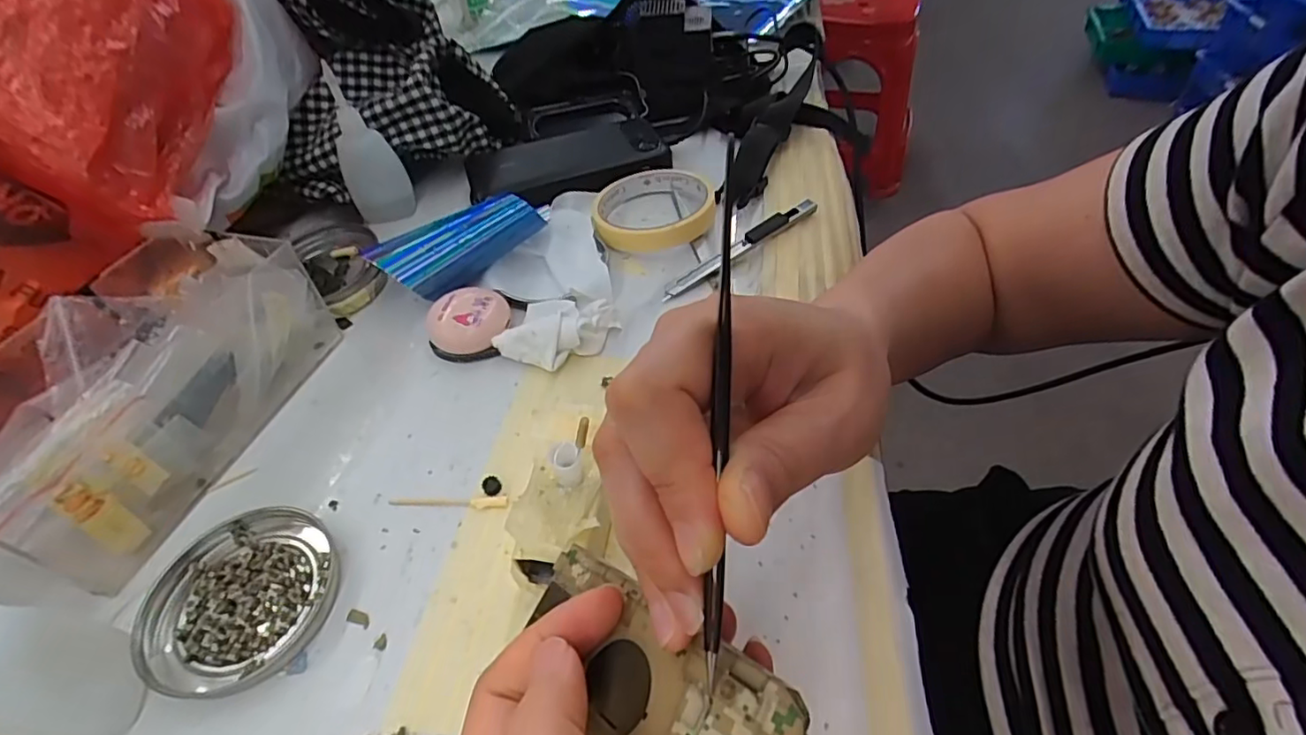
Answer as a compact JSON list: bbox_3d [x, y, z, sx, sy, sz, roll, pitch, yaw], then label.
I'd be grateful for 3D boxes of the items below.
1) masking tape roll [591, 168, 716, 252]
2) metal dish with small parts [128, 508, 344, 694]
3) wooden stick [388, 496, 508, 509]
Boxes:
[{"bbox_3d":[0.001,-0.118,0.427,0.086,0.021,0.087,-2,48,2],"label":"masking tape roll"},{"bbox_3d":[-0.181,0.099,0.258,0.078,0.007,0.078,-2,48,2],"label":"metal dish with small parts"},{"bbox_3d":[-0.100,0.066,0.286,0.059,0.004,0.006,-1,48,3],"label":"wooden stick"}]

